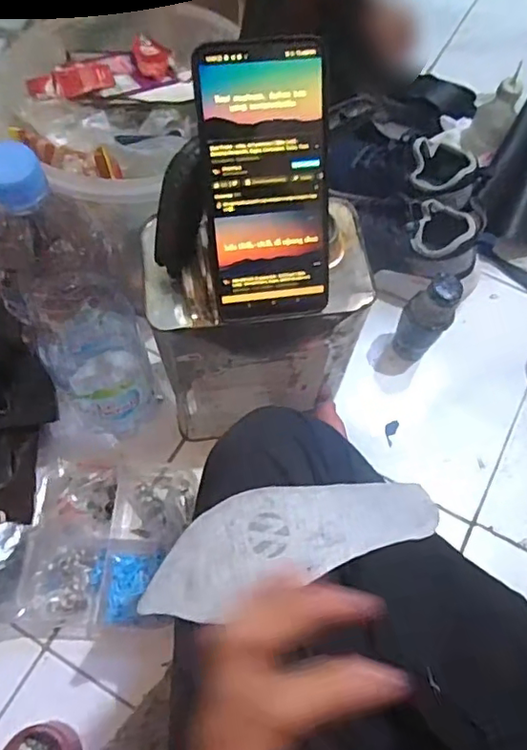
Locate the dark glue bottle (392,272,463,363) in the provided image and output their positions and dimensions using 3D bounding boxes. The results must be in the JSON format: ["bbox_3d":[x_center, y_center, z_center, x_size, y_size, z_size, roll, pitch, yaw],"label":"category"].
[{"bbox_3d":[0.172,-0.058,0.606,0.048,0.118,0.042,35,68,13],"label":"dark glue bottle"}]

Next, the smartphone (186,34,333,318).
[{"bbox_3d":[0.003,-0.115,0.361,0.077,0.168,0.008,-9,29,-7],"label":"smartphone"}]

